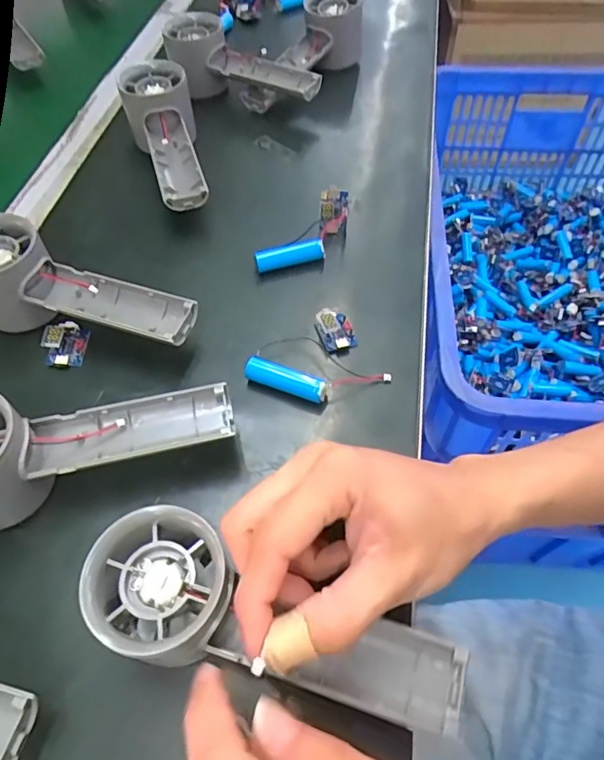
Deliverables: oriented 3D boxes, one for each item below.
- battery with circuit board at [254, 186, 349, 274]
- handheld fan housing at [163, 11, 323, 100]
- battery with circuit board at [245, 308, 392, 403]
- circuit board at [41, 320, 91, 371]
[{"bbox_3d":[0.005,-0.103,0.377,0.029,0.035,0.082,36,63,22],"label":"battery with circuit board"},{"bbox_3d":[-0.056,-0.299,0.503,0.159,0.071,0.053,17,58,12],"label":"handheld fan housing"},{"bbox_3d":[0.006,-0.010,0.323,0.076,0.016,0.058,-24,59,-15],"label":"battery with circuit board"},{"bbox_3d":[-0.154,-0.025,0.334,0.023,0.016,0.031,1,56,1],"label":"circuit board"}]

